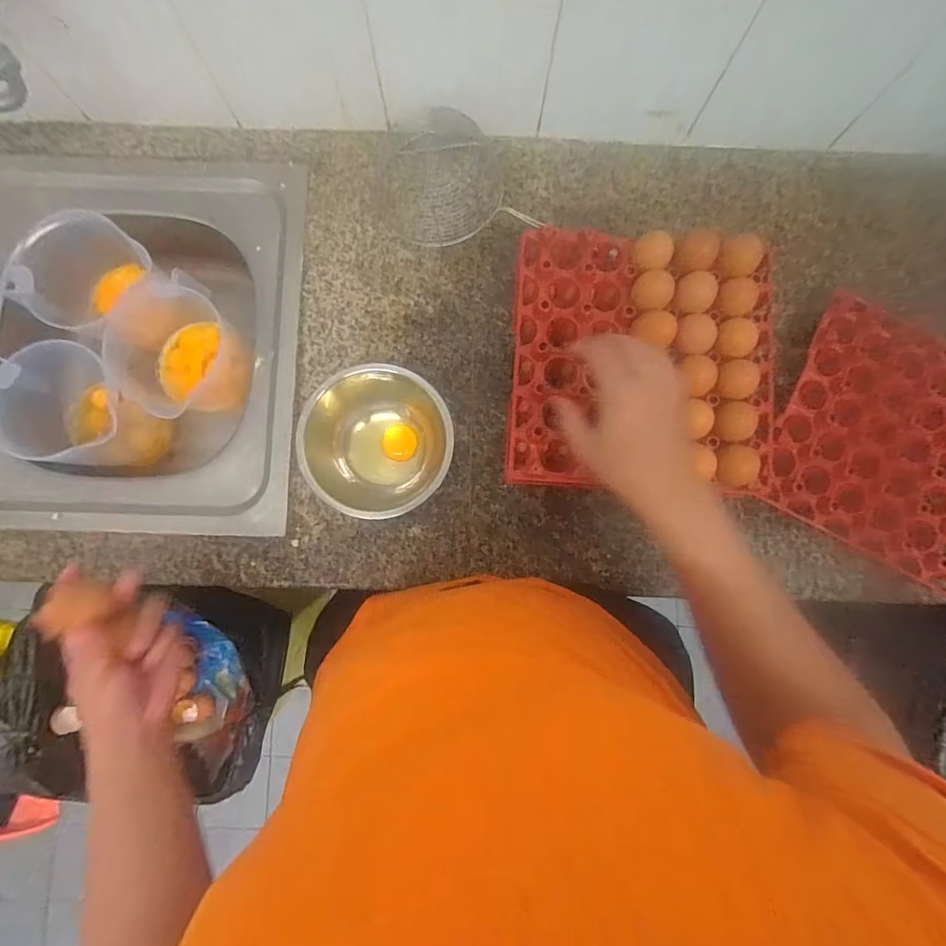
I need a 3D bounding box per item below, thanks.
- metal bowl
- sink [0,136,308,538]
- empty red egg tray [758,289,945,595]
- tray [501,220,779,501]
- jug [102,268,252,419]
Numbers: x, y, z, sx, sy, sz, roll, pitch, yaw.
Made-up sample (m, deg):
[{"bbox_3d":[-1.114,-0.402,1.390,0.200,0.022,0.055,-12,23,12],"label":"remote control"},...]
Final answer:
[{"bbox_3d":[-0.107,-0.030,0.552,0.159,0.104,0.160,0,84,0],"label":"metal bowl"},{"bbox_3d":[-0.654,-0.186,0.669,0.846,0.162,0.513,2,84,0],"label":"sink"},{"bbox_3d":[0.524,-0.042,0.581,0.293,0.060,0.293,24,85,2],"label":"empty red egg tray"},{"bbox_3d":[0.188,-0.125,0.518,0.285,0.056,0.285,4,84,0],"label":"tray"},{"bbox_3d":[-0.415,-0.170,0.656,0.155,0.131,0.182,-36,86,-4],"label":"jug"}]

